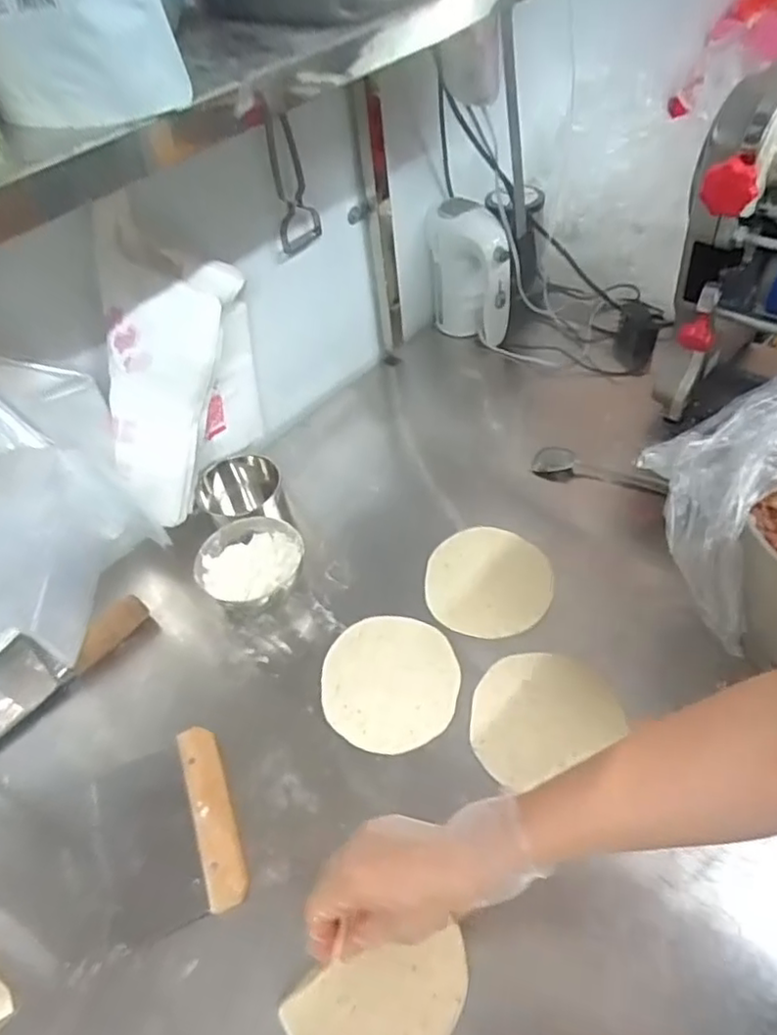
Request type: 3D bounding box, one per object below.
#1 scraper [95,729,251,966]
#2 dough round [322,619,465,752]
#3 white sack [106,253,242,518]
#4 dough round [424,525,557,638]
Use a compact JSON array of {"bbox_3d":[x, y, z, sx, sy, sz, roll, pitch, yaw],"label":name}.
[{"bbox_3d":[-0.184,0.256,0.540,0.110,0.015,0.147,-18,49,-9],"label":"scraper"},{"bbox_3d":[0.001,0.153,0.620,0.125,0.004,0.132,-4,48,4],"label":"dough round"},{"bbox_3d":[-0.224,-0.122,0.662,0.049,0.268,0.108,28,24,25],"label":"white sack"},{"bbox_3d":[0.103,0.061,0.678,0.124,0.010,0.129,-4,48,4],"label":"dough round"}]

